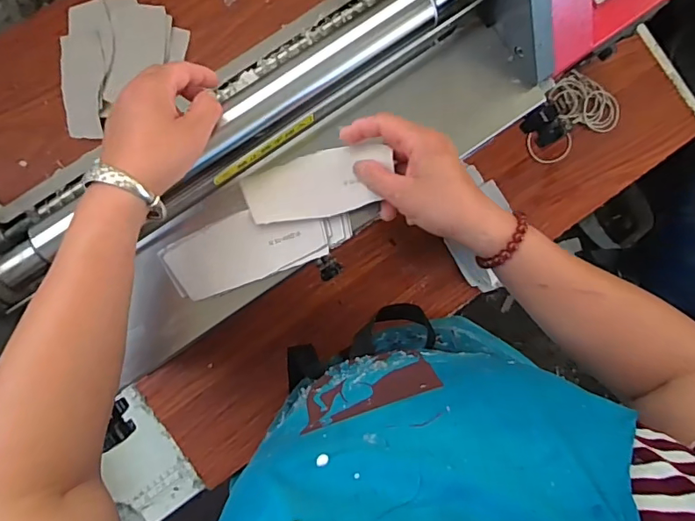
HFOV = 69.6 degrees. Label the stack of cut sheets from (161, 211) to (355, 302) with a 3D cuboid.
[{"bbox_3d":[-0.077,-0.014,0.430,0.156,0.010,0.056,-20,91,-4],"label":"stack of cut sheets"}]

